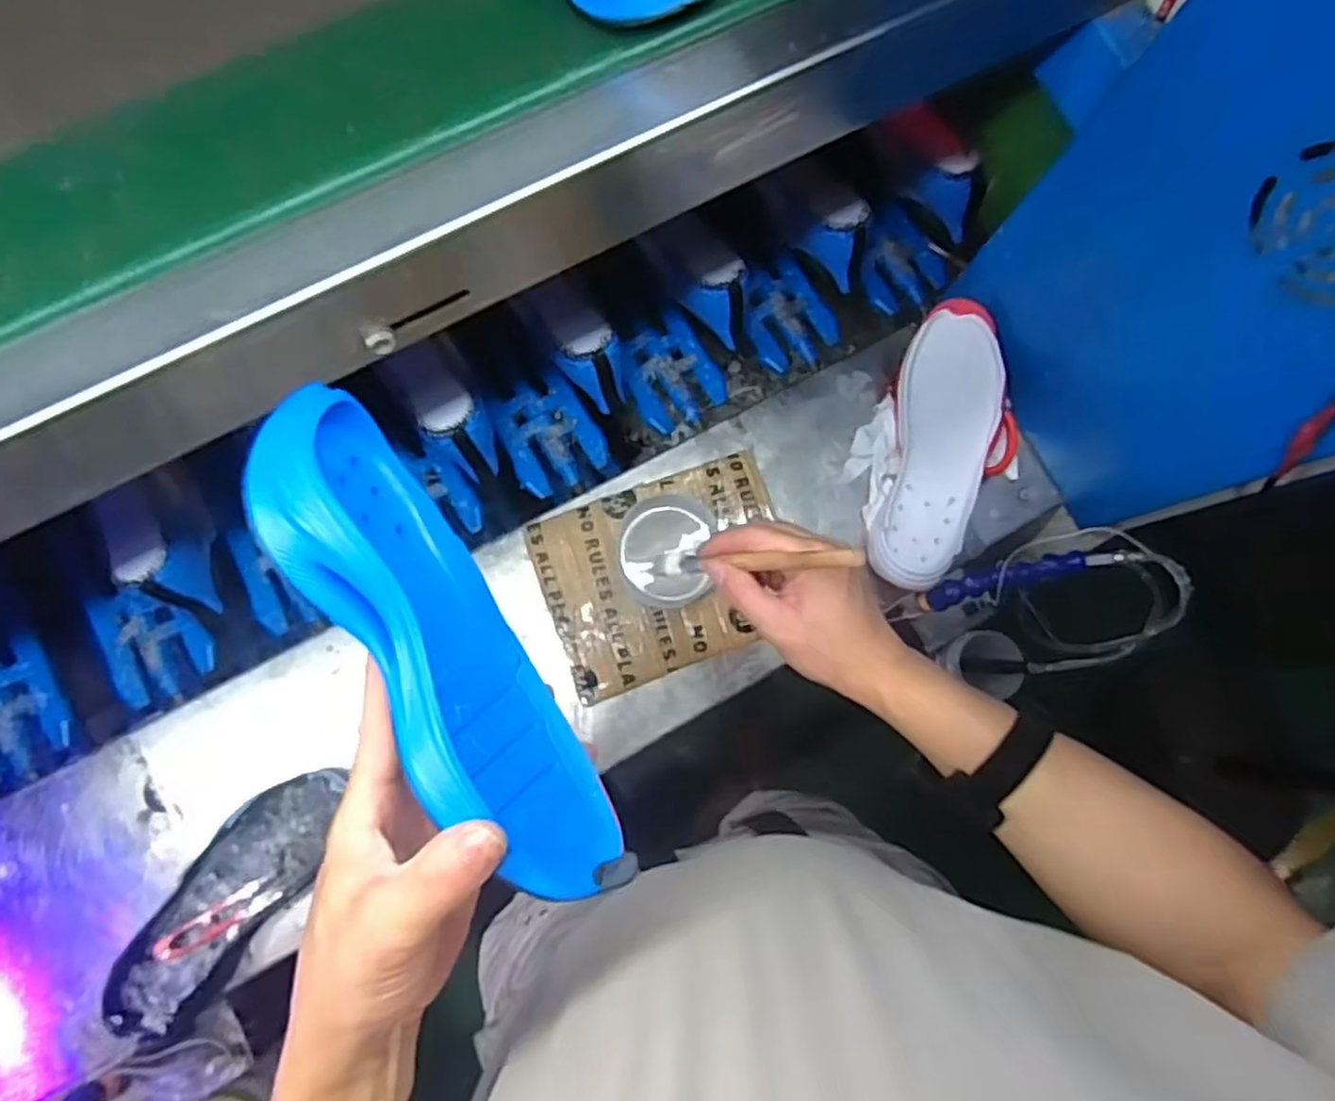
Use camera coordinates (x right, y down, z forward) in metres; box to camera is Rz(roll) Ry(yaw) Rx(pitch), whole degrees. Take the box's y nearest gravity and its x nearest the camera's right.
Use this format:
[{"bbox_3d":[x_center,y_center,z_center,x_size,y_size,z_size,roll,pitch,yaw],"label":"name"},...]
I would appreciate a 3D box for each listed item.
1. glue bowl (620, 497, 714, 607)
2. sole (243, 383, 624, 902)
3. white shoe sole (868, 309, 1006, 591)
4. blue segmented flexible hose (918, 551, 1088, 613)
[{"bbox_3d":[0.000,0.001,0.686,0.085,0.045,0.094,3,80,-1],"label":"glue bowl"},{"bbox_3d":[-0.105,0.048,0.338,0.053,0.095,0.248,-32,90,17],"label":"sole"},{"bbox_3d":[0.269,-0.098,0.732,0.099,0.032,0.270,14,80,0],"label":"white shoe sole"},{"bbox_3d":[0.296,0.029,0.679,0.148,0.037,0.024,-22,79,36],"label":"blue segmented flexible hose"}]

